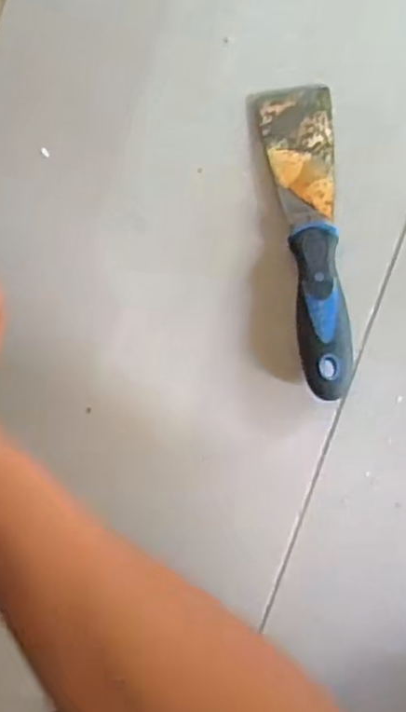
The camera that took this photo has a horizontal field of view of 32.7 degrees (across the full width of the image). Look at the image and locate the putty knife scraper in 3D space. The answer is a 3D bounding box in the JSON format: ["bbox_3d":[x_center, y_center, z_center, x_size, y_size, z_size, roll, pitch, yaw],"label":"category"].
[{"bbox_3d":[0.070,-0.075,0.436,0.042,0.025,0.198,-8,88,5],"label":"putty knife scraper"}]

